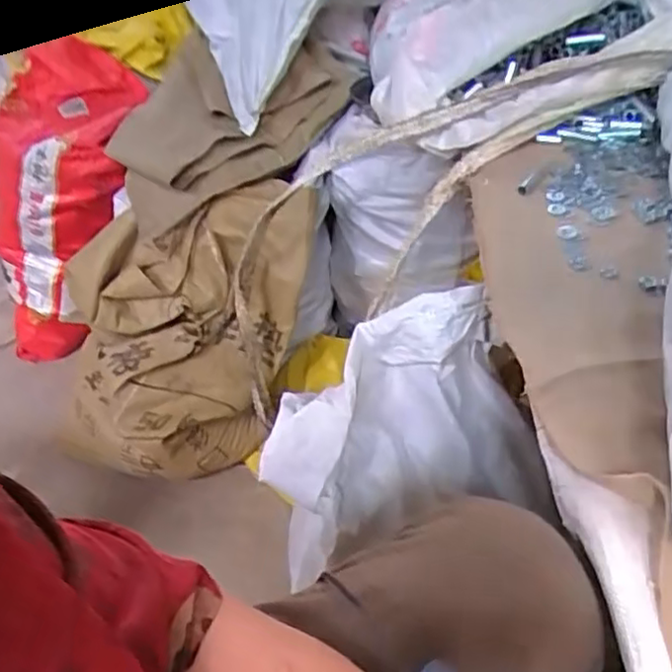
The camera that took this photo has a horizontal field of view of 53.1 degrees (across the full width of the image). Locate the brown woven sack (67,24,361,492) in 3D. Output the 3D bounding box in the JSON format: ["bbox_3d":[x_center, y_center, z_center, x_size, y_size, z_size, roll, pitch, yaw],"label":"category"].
[{"bbox_3d":[-0.189,-0.123,0.934,0.305,0.623,0.174,18,4,20],"label":"brown woven sack"}]

